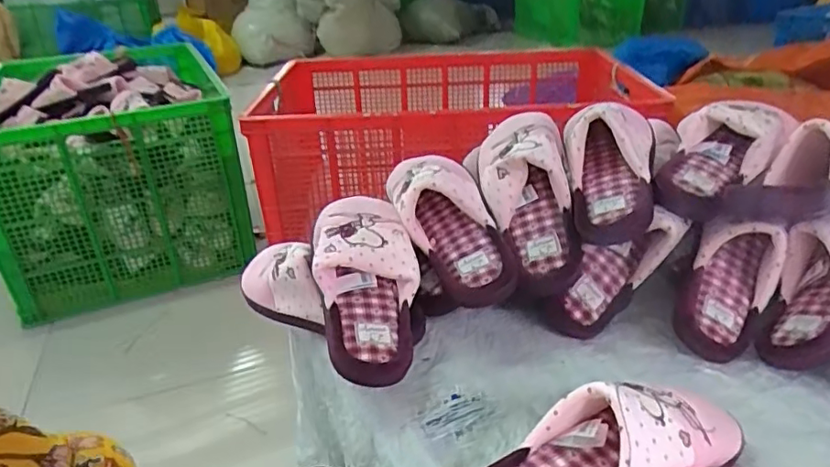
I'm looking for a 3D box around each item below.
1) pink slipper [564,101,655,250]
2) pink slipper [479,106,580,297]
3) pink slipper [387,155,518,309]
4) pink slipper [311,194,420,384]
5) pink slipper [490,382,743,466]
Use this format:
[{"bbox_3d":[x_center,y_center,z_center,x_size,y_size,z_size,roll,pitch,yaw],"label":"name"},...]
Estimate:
[{"bbox_3d":[0.214,-0.077,0.615,0.096,0.068,0.201,2,57,10],"label":"pink slipper"},{"bbox_3d":[0.128,-0.043,0.633,0.089,0.072,0.222,-5,65,-3],"label":"pink slipper"},{"bbox_3d":[0.038,-0.018,0.632,0.099,0.076,0.229,-15,54,-20],"label":"pink slipper"},{"bbox_3d":[-0.050,0.038,0.570,0.102,0.058,0.239,-5,53,-3],"label":"pink slipper"},{"bbox_3d":[0.143,0.162,0.421,0.243,0.078,0.084,-16,31,-23],"label":"pink slipper"}]

